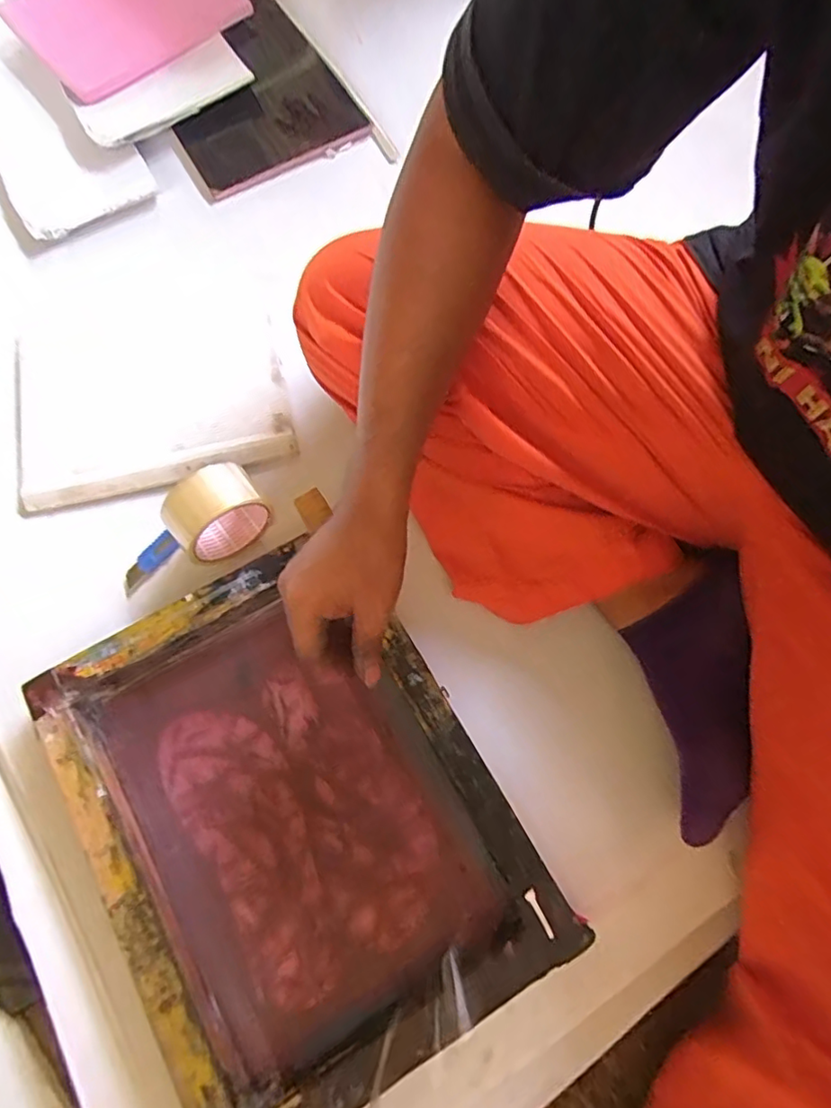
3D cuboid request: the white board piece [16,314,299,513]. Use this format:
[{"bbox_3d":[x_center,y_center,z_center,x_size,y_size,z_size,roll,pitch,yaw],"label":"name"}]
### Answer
[{"bbox_3d":[-0.288,-0.172,0.633,0.285,0.031,0.205,-13,72,-3],"label":"white board piece"}]

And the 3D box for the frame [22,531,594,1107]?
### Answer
[{"bbox_3d":[-0.102,0.206,0.483,0.300,0.042,0.397,-29,73,-8],"label":"frame"}]

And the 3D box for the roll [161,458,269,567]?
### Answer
[{"bbox_3d":[-0.188,-0.037,0.553,0.083,0.077,0.050,-42,76,-12],"label":"roll"}]

